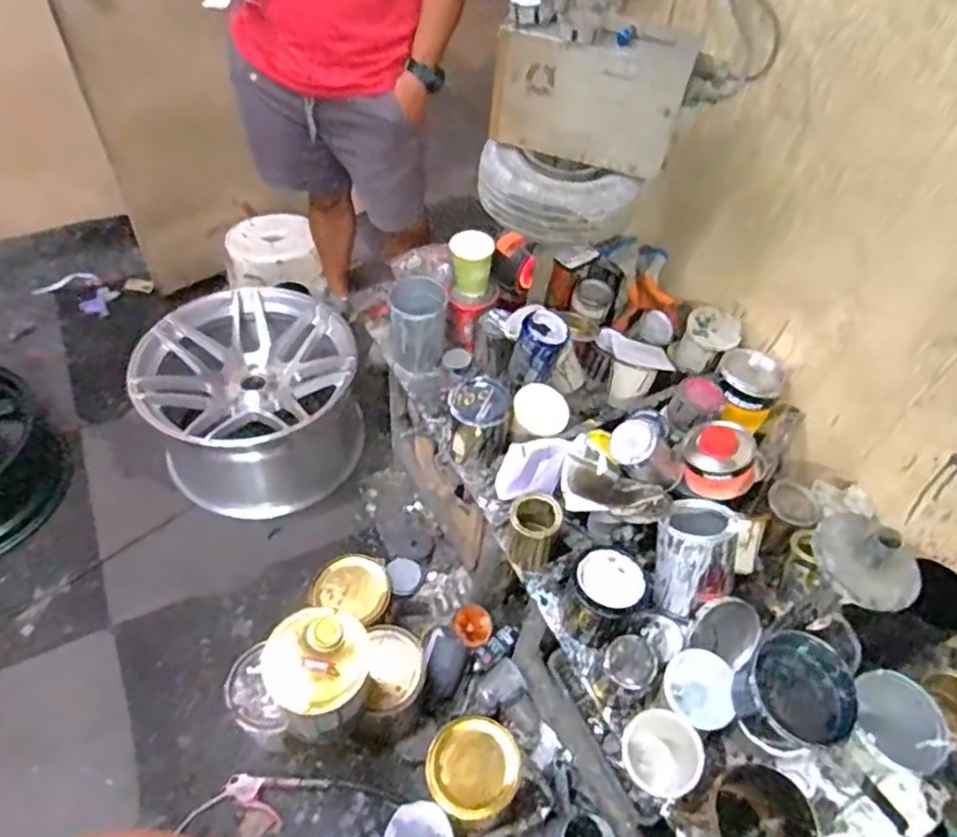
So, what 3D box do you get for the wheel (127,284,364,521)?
[{"bbox_3d":[-0.589,-0.064,1.711,0.494,0.296,0.502,3,51,-4],"label":"wheel"}]

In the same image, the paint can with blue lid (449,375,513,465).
[{"bbox_3d":[0.000,0.003,1.072,0.098,0.113,0.114,3,51,-4],"label":"paint can with blue lid"}]

